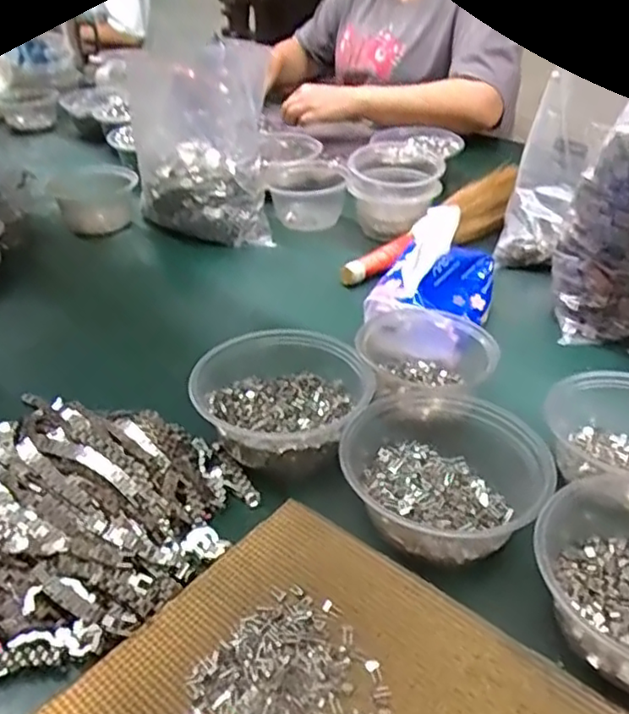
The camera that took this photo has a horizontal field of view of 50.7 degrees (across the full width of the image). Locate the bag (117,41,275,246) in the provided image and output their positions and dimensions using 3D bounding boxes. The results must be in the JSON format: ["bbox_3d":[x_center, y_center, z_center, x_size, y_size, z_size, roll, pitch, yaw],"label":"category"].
[{"bbox_3d":[-0.140,-0.262,0.826,0.168,0.209,0.118,-5,34,-6],"label":"bag"}]

